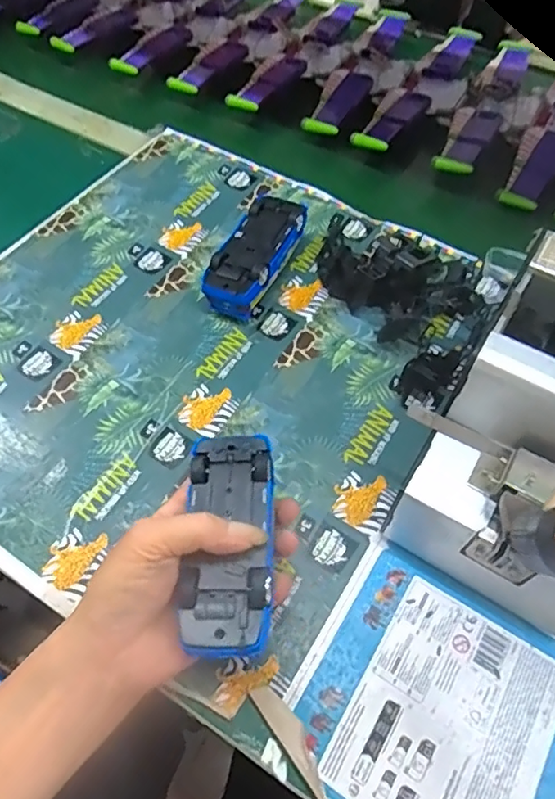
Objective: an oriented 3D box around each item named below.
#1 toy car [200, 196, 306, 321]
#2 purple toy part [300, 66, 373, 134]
[{"bbox_3d":[-0.019,-0.126,0.497,0.055,0.046,0.126,21,59,11],"label":"toy car"},{"bbox_3d":[0.073,-0.347,0.641,0.047,0.016,0.130,20,59,11],"label":"purple toy part"}]

